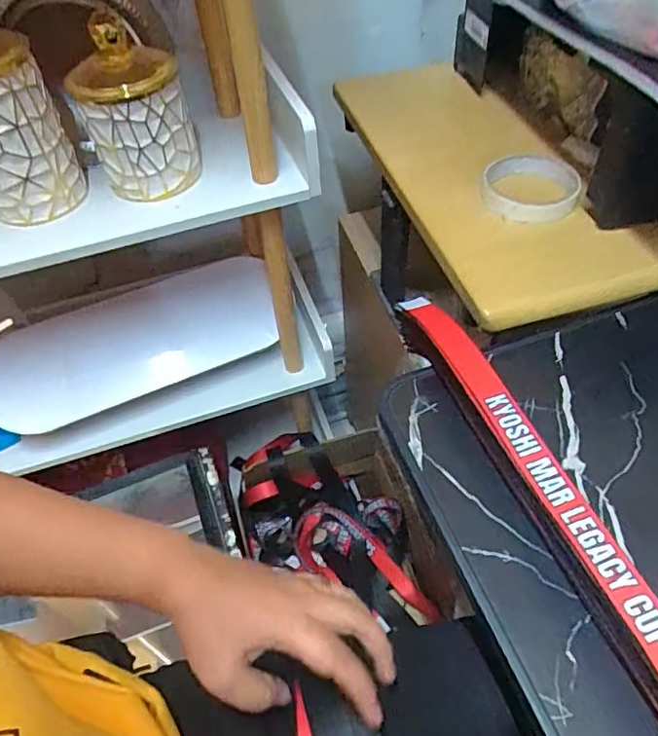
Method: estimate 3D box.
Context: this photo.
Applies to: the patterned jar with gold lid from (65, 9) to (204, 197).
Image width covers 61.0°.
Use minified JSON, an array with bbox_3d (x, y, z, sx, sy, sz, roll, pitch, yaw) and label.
[{"bbox_3d":[-0.186,-0.246,0.535,0.099,0.138,0.082,-18,50,-9],"label":"patterned jar with gold lid"}]

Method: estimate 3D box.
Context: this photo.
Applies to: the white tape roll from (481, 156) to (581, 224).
[{"bbox_3d":[0.188,-0.171,0.526,0.079,0.026,0.083,-3,50,4],"label":"white tape roll"}]

